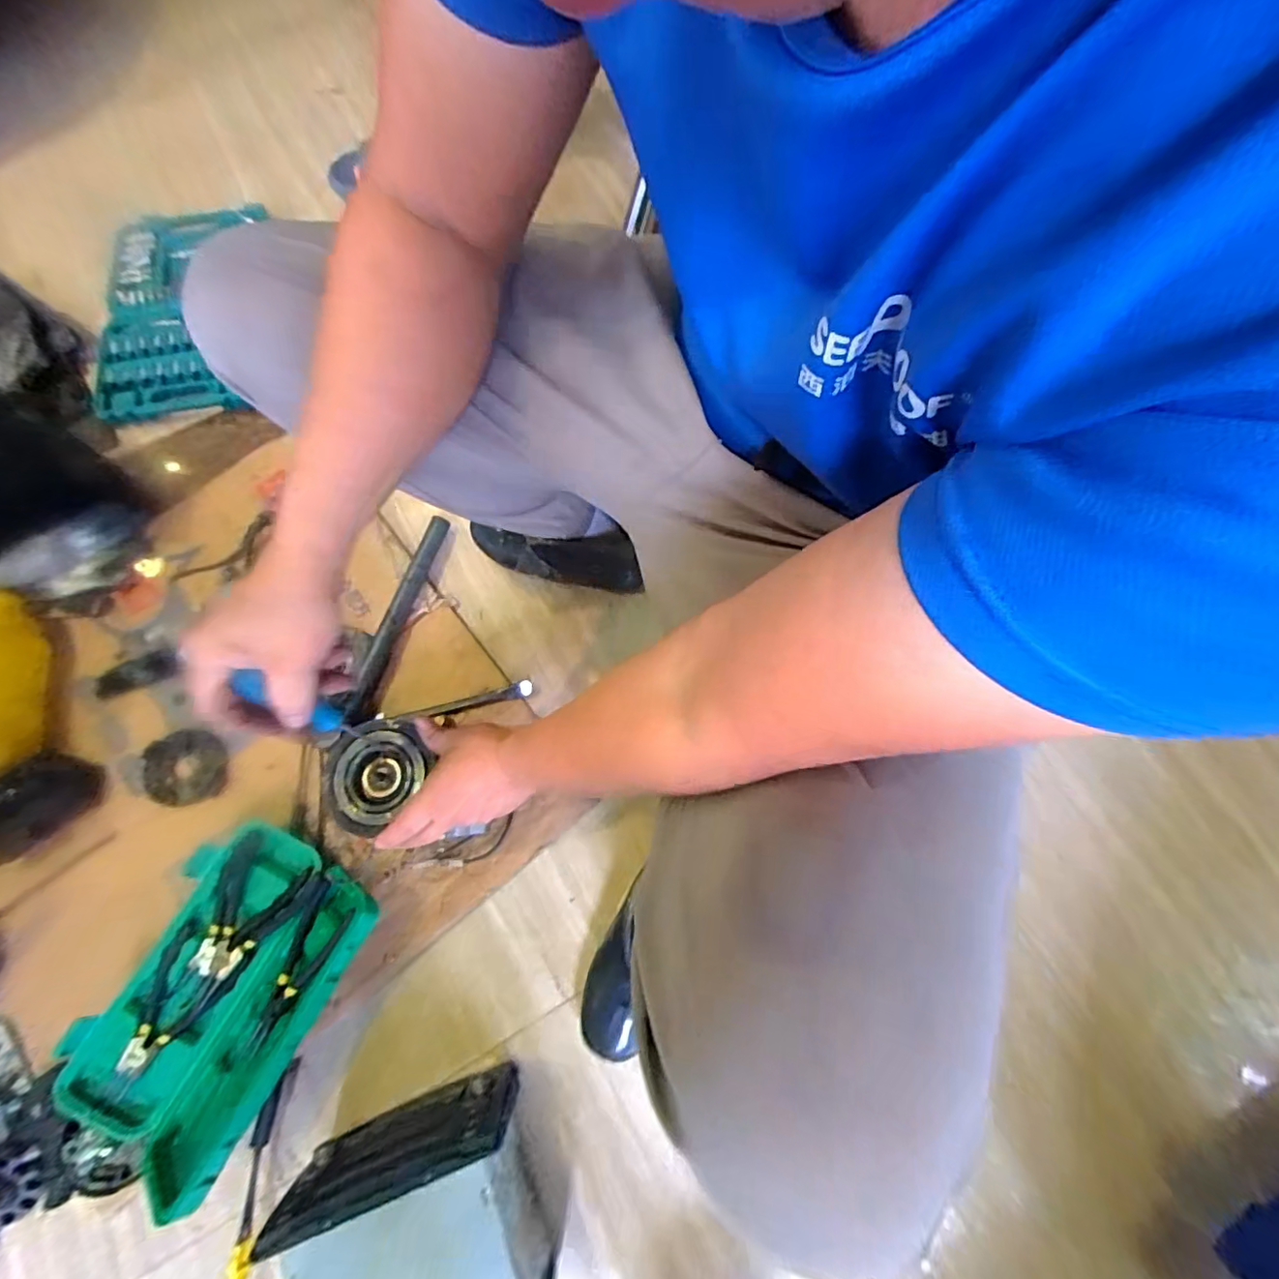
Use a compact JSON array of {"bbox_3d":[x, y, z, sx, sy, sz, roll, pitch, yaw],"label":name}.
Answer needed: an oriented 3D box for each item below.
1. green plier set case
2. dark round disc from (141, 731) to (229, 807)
[{"bbox_3d":[-0.423,0.362,0.587,0.210,0.095,0.282,23,74,6],"label":"green plier set case"},{"bbox_3d":[-0.555,0.155,0.691,0.085,0.010,0.094,-26,75,-9],"label":"dark round disc"}]

